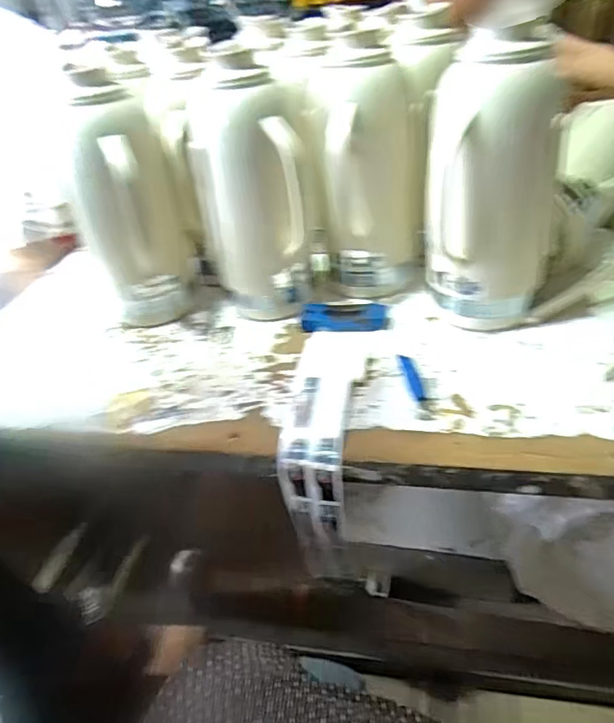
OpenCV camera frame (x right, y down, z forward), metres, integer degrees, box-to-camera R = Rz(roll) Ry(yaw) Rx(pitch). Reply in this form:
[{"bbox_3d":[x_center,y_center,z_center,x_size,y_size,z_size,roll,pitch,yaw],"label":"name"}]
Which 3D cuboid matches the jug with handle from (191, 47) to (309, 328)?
[{"bbox_3d":[-0.077,-0.244,0.779,0.155,0.344,0.126,-1,36,6],"label":"jug with handle"}]

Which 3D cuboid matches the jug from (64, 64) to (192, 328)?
[{"bbox_3d":[-0.269,-0.222,0.804,0.141,0.343,0.152,-16,37,-13],"label":"jug"}]

